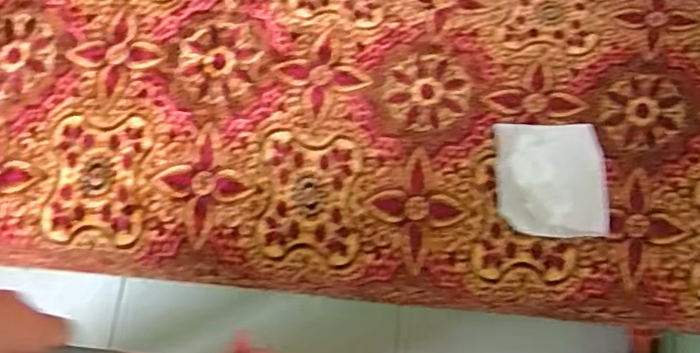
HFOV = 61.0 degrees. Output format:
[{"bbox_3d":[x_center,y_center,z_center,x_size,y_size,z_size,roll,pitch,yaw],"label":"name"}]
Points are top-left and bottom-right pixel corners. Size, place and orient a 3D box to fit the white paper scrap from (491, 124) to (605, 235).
[{"bbox_3d":[0.262,0.003,0.784,0.133,0.037,0.149,2,73,0],"label":"white paper scrap"}]

